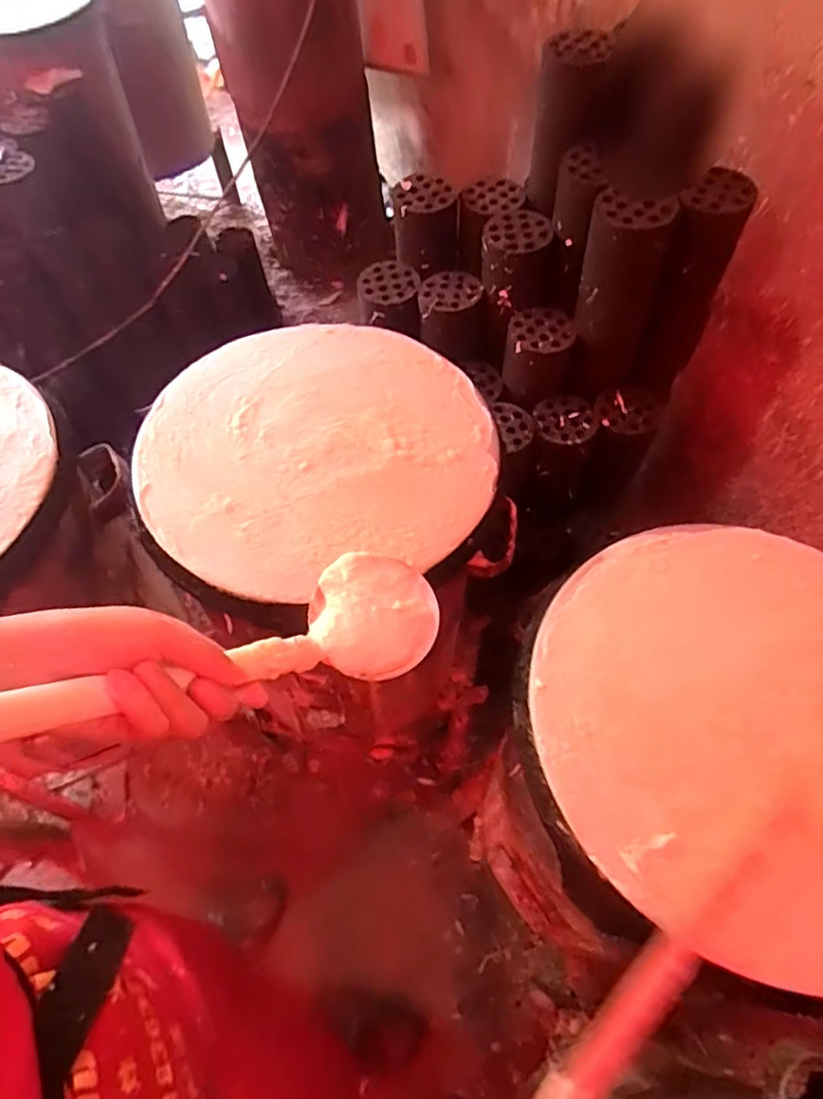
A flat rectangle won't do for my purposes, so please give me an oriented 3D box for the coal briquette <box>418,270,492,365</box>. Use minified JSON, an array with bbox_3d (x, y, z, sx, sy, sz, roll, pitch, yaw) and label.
[{"bbox_3d":[0.064,-0.366,0.969,0.112,0.101,0.098,-10,61,-9],"label":"coal briquette"}]

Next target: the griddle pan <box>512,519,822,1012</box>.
[{"bbox_3d":[0.285,0.140,0.510,0.376,0.038,0.370,0,57,-1],"label":"griddle pan"}]

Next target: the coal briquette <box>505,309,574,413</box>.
[{"bbox_3d":[0.190,-0.290,0.927,0.101,0.100,0.101,1,60,-2],"label":"coal briquette"}]

